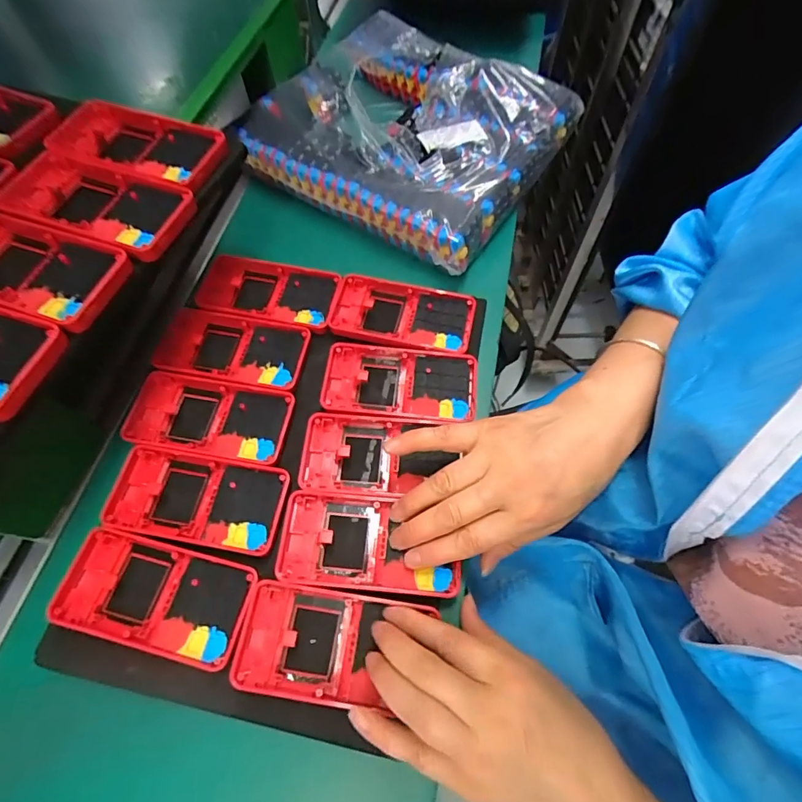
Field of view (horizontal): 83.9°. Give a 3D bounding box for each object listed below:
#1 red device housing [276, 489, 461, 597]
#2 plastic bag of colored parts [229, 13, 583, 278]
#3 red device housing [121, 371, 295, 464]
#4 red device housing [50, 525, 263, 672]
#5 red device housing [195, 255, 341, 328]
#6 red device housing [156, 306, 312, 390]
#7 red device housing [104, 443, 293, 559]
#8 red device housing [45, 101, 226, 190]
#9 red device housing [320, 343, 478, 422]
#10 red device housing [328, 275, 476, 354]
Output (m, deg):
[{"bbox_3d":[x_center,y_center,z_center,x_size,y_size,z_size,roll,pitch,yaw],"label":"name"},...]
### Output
[{"bbox_3d":[-0.022,0.097,0.306,0.120,0.016,0.060,3,61,4],"label":"red device housing"},{"bbox_3d":[0.011,-0.307,0.490,0.292,0.044,0.292,29,67,16],"label":"plastic bag of colored parts"},{"bbox_3d":[-0.150,0.012,0.348,0.124,0.011,0.062,7,63,5],"label":"red device housing"},{"bbox_3d":[-0.162,0.128,0.294,0.123,0.014,0.062,12,64,8],"label":"red device housing"},{"bbox_3d":[-0.122,-0.100,0.404,0.128,0.012,0.065,9,63,6],"label":"red device housing"},{"bbox_3d":[-0.142,-0.045,0.376,0.124,0.011,0.062,9,63,6],"label":"red device housing"},{"bbox_3d":[-0.146,0.071,0.322,0.122,0.014,0.063,8,63,6],"label":"red device housing"},{"bbox_3d":[-0.198,-0.193,0.338,0.131,0.019,0.061,17,62,11],"label":"red device housing"},{"bbox_3d":[-0.001,-0.015,0.364,0.124,0.018,0.061,5,63,5],"label":"red device housing"},{"bbox_3d":[0.000,-0.075,0.391,0.123,0.012,0.064,8,63,6],"label":"red device housing"}]

